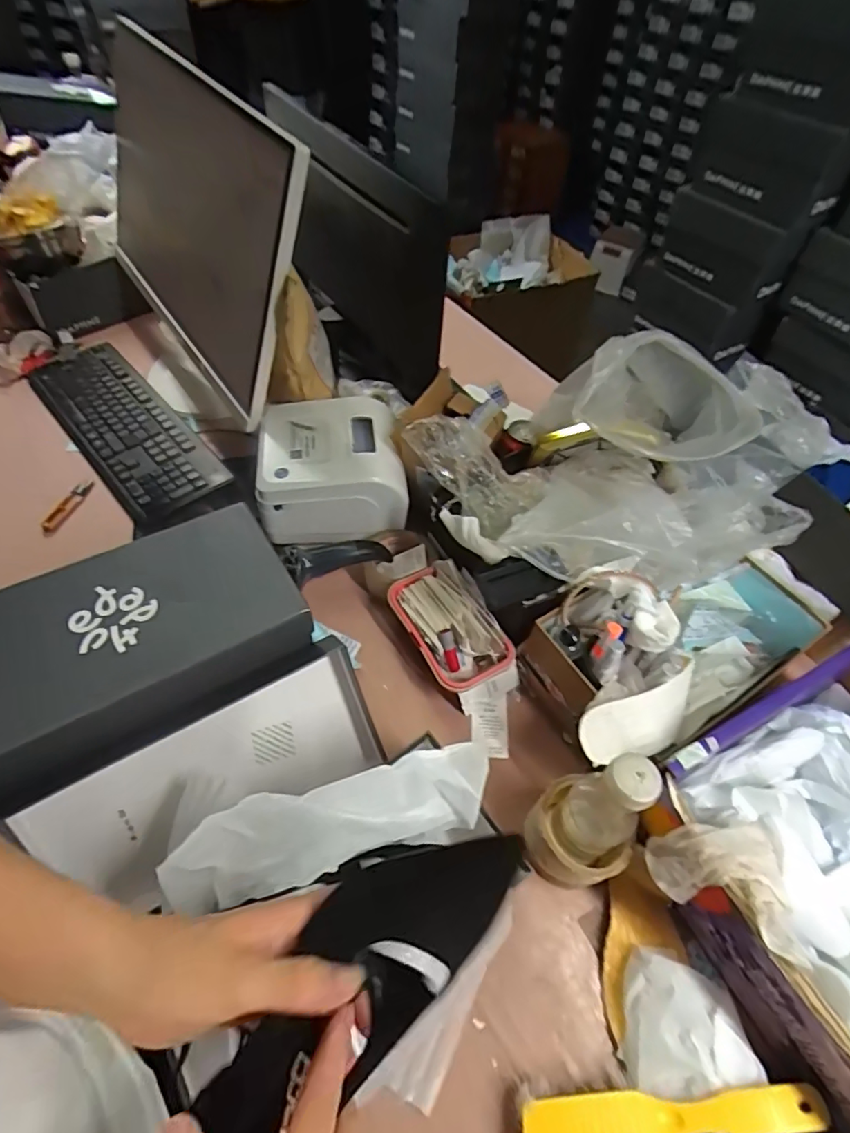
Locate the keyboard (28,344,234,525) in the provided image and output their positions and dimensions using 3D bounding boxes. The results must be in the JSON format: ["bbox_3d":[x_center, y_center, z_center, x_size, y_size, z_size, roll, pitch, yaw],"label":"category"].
[{"bbox_3d":[-0.476,-0.225,0.860,0.145,0.029,0.387,-36,68,-24],"label":"keyboard"}]

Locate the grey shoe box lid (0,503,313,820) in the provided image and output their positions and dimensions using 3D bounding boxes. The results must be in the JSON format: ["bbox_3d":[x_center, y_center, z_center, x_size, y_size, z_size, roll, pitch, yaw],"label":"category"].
[{"bbox_3d":[-0.265,0.069,0.497,0.291,0.068,0.184,-26,59,-22],"label":"grey shoe box lid"}]

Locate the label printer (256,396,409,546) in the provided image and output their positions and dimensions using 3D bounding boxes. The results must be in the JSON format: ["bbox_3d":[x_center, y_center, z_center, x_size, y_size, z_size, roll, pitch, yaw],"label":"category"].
[{"bbox_3d":[-0.129,-0.135,0.756,0.185,0.112,0.160,-5,54,-8],"label":"label printer"}]

